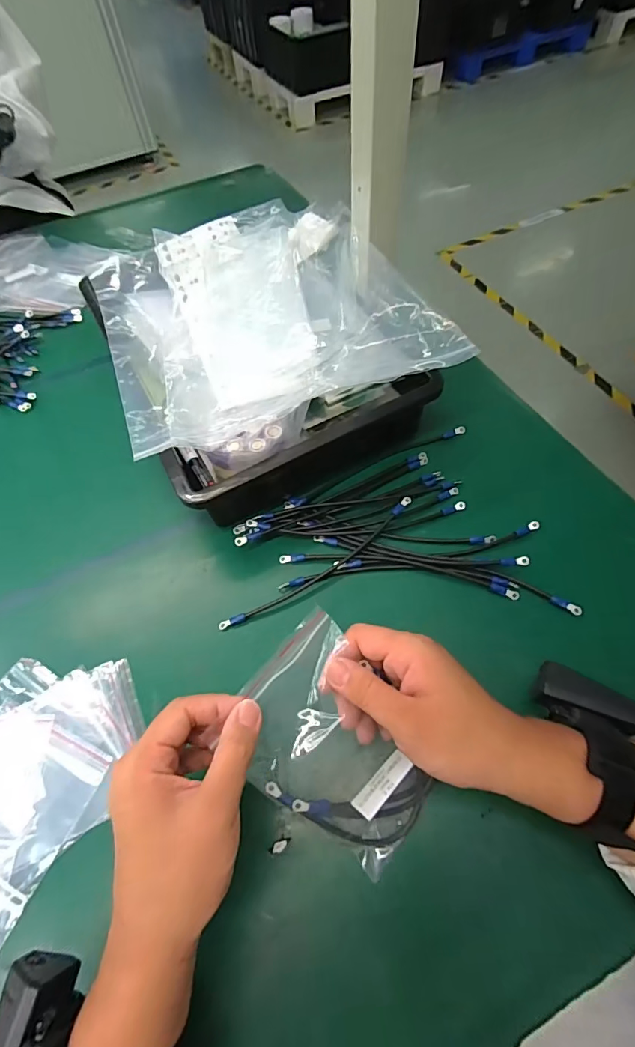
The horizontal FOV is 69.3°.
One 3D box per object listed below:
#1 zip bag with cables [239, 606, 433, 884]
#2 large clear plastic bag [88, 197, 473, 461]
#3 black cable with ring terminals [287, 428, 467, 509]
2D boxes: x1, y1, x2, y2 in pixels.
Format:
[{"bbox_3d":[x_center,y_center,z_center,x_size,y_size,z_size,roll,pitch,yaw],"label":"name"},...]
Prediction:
[{"bbox_3d":[0.007,0.163,0.330,0.098,0.019,0.173,-28,91,-13],"label":"zip bag with cables"},{"bbox_3d":[-0.084,-0.258,0.540,0.329,0.076,0.416,-21,60,-9],"label":"large clear plastic bag"},{"bbox_3d":[0.065,-0.066,0.504,0.222,0.011,0.013,-24,61,-11],"label":"black cable with ring terminals"}]

